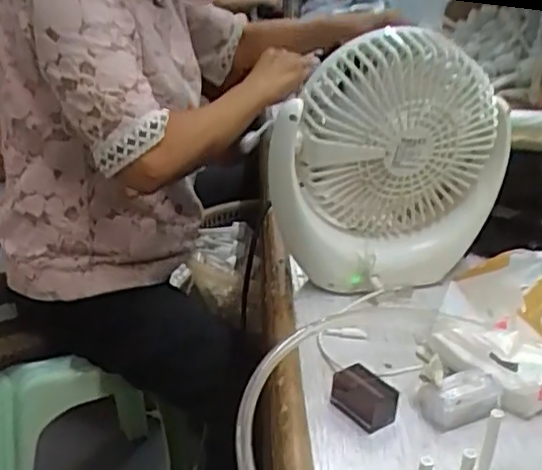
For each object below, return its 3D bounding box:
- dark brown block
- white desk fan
[{"bbox_3d":[0.061,0.104,0.431,0.026,0.022,0.040,-13,29,-31],"label":"dark brown block"},{"bbox_3d":[0.094,-0.067,0.578,0.190,0.202,0.132,-1,25,-8],"label":"white desk fan"}]

